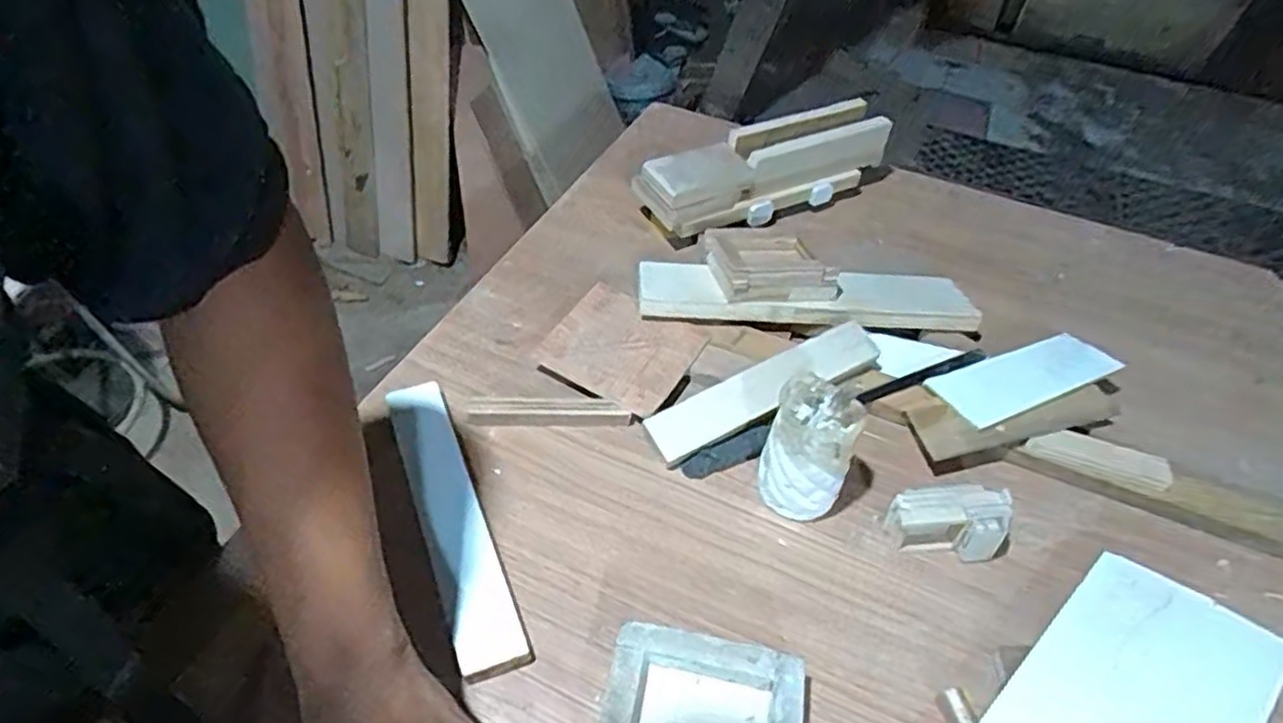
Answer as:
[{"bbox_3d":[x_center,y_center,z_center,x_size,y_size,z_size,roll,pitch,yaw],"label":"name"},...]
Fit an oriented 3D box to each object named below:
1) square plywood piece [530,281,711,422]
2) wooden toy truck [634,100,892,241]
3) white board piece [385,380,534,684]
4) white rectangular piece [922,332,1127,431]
[{"bbox_3d":[-0.018,-0.013,0.679,0.125,0.008,0.112,29,54,18],"label":"square plywood piece"},{"bbox_3d":[0.146,-0.216,0.851,0.306,0.083,0.095,-19,51,-20],"label":"wooden toy truck"},{"bbox_3d":[-0.145,0.115,0.567,0.045,0.024,0.260,-17,50,-18],"label":"white board piece"},{"bbox_3d":[0.339,0.011,0.660,0.161,0.008,0.067,-20,43,-15],"label":"white rectangular piece"}]

